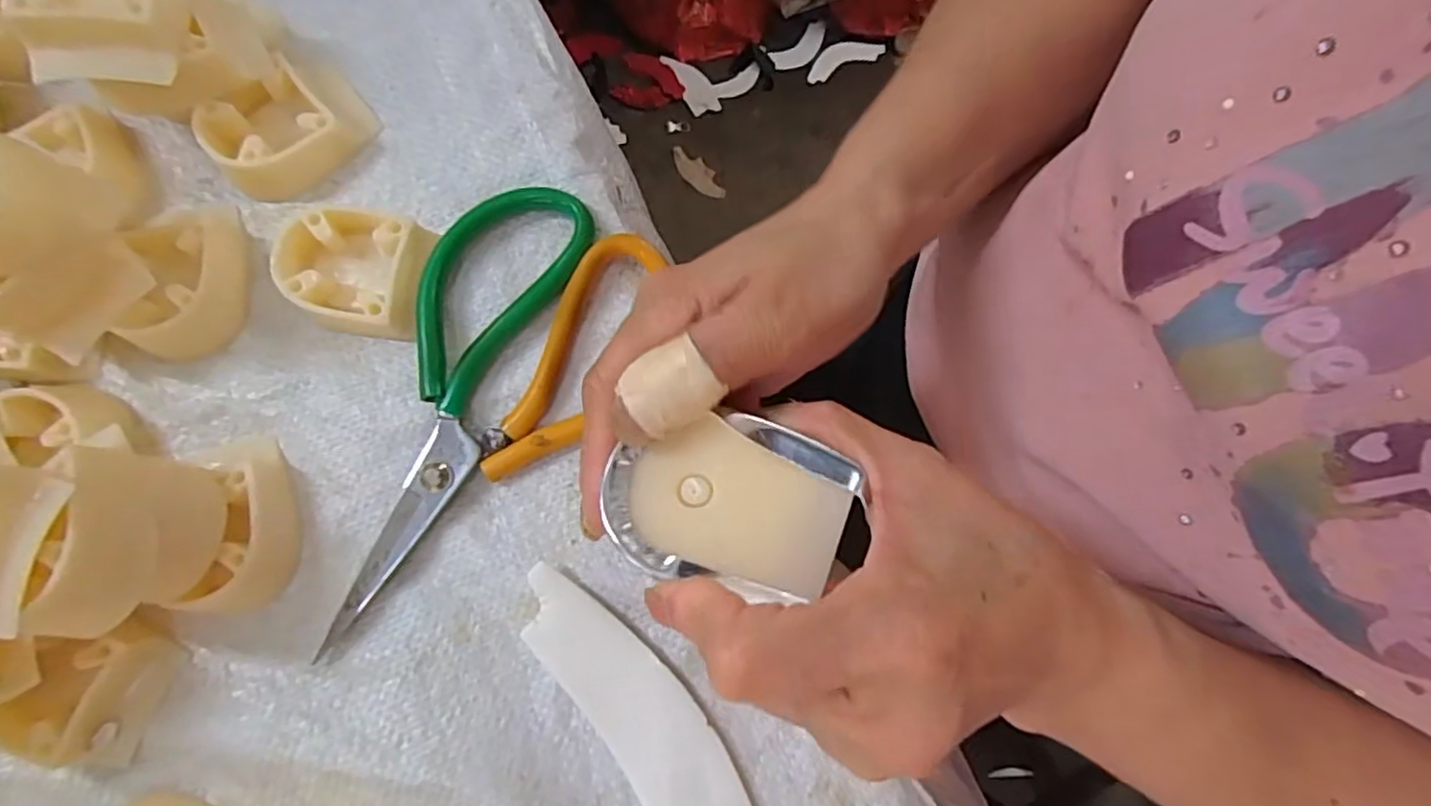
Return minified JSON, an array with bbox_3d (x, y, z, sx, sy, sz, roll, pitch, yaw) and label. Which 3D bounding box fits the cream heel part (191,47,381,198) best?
[{"bbox_3d":[-0.176,-0.114,0.280,0.048,0.023,0.062,36,82,7],"label":"cream heel part"}]

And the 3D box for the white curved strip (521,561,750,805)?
[{"bbox_3d":[-0.016,0.131,0.241,0.039,0.008,0.164,-32,81,-5],"label":"white curved strip"}]

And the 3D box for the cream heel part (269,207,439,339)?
[{"bbox_3d":[-0.144,-0.053,0.270,0.048,0.022,0.046,7,80,2],"label":"cream heel part"}]

